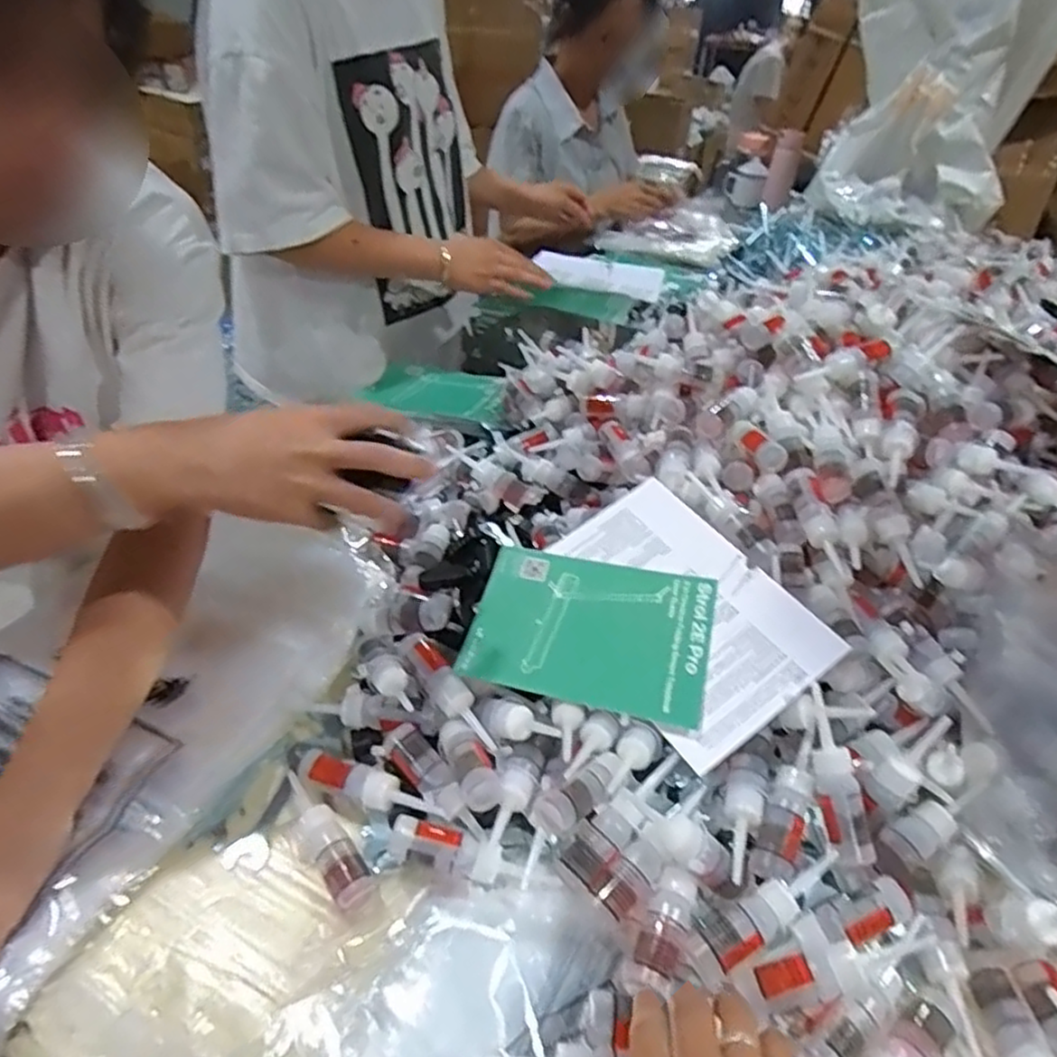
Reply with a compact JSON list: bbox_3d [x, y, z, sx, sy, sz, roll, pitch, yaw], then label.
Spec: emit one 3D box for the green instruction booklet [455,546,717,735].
[{"bbox_3d":[0.047,0.074,0.528,0.174,0.010,0.122,9,52,13],"label":"green instruction booklet"}]

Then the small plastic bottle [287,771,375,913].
[{"bbox_3d":[-0.136,0.202,0.461,0.028,0.025,0.105,-27,48,-35],"label":"small plastic bottle"}]

